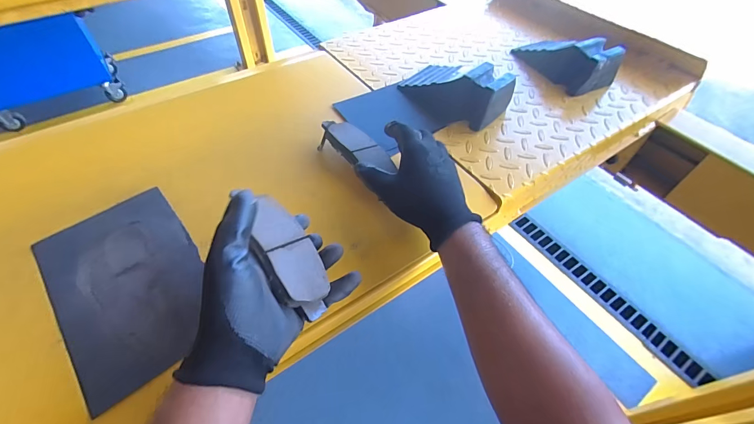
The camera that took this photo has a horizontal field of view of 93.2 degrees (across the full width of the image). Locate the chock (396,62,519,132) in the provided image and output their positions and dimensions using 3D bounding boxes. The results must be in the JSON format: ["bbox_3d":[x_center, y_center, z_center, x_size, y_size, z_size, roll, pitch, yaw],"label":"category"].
[{"bbox_3d":[0.122,-0.200,0.574,0.173,0.071,0.102,28,55,35],"label":"chock"}]

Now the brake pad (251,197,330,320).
[{"bbox_3d":[-0.082,0.041,0.338,0.052,0.010,0.122,-15,67,-52],"label":"brake pad"}]

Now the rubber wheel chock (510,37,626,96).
[{"bbox_3d":[0.335,-0.282,0.639,0.087,0.067,0.170,-22,56,-18],"label":"rubber wheel chock"}]

